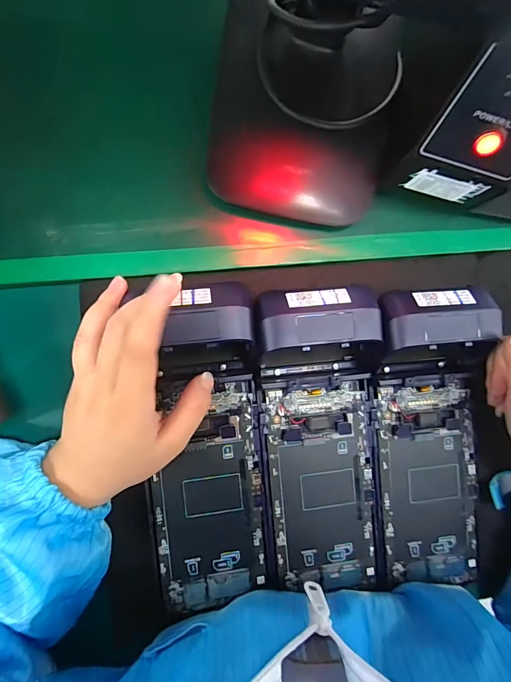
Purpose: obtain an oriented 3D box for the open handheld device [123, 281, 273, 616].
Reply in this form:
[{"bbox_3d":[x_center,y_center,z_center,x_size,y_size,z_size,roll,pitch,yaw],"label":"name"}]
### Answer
[{"bbox_3d":[-0.035,0.074,0.258,0.083,0.044,0.218,-1,100,-8],"label":"open handheld device"}]

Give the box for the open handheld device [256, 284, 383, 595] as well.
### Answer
[{"bbox_3d":[0.047,0.076,0.251,0.082,0.043,0.218,-4,90,-8],"label":"open handheld device"}]

